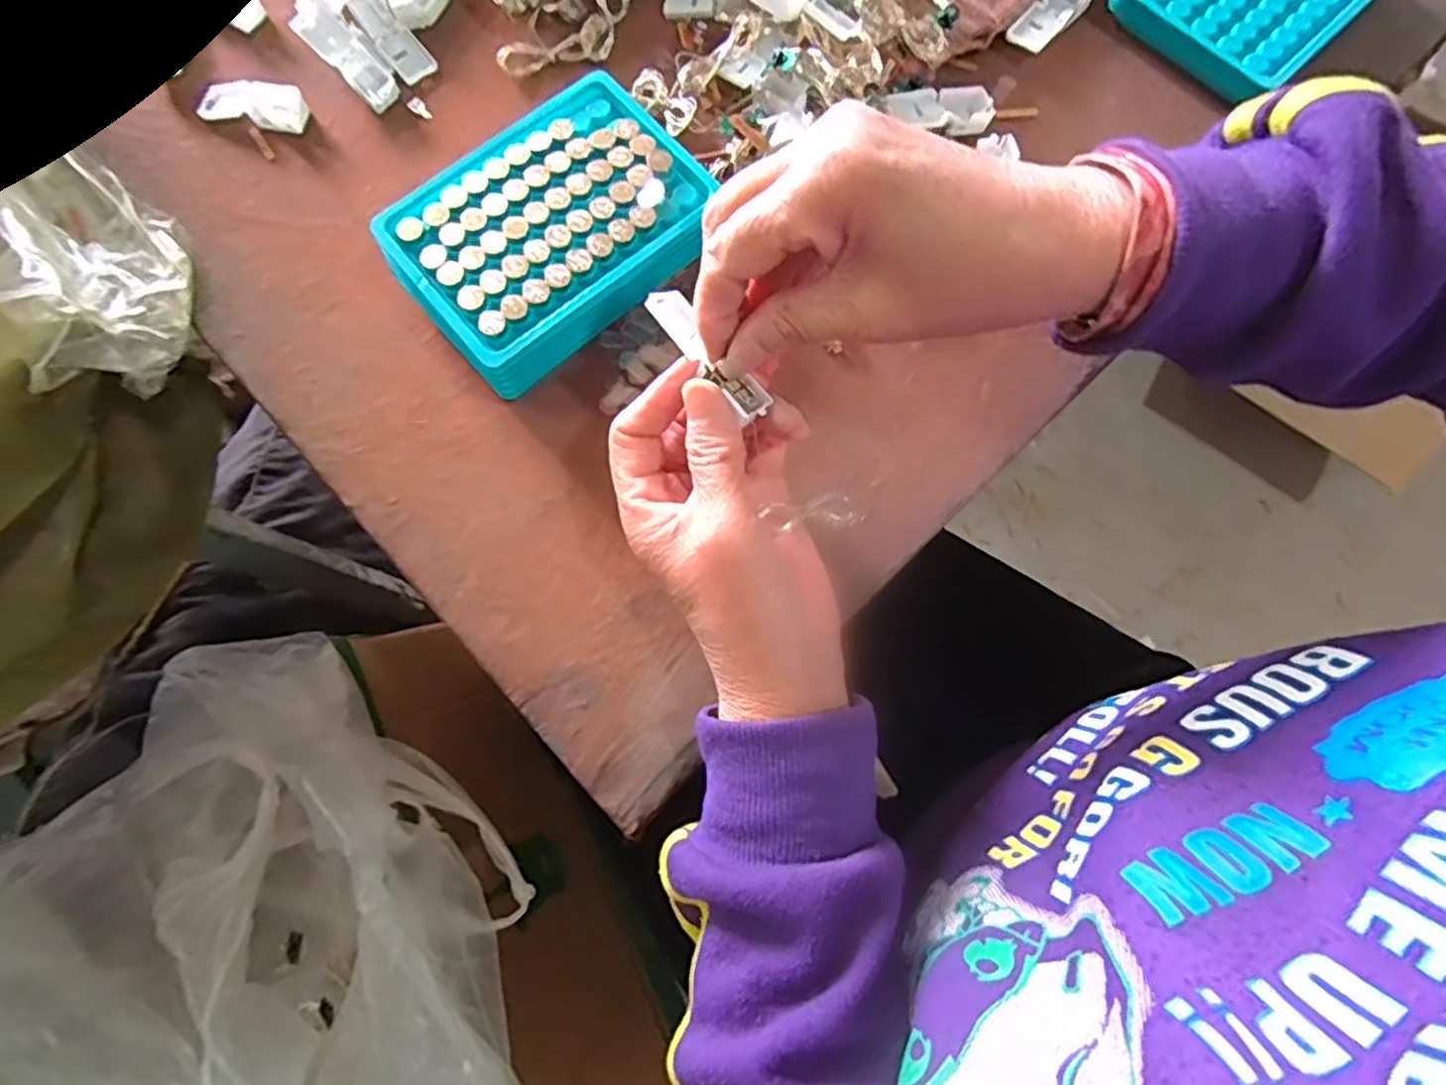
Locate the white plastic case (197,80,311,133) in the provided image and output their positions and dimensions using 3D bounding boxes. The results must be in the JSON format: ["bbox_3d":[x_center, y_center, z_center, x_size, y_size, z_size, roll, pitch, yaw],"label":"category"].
[{"bbox_3d":[-0.247,-0.230,0.369,0.059,0.007,0.024,13,77,4],"label":"white plastic case"}]

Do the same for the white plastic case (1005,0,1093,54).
[{"bbox_3d":[0.172,-0.276,0.369,0.056,0.010,0.020,-44,80,-9],"label":"white plastic case"}]

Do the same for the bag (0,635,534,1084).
[{"bbox_3d":[-0.270,0.264,0.424,0.259,0.158,0.408,-42,80,-8],"label":"bag"}]

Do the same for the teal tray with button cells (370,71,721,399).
[{"bbox_3d":[-0.078,-0.141,0.326,0.133,0.036,0.102,-41,80,-8],"label":"teal tray with button cells"}]

